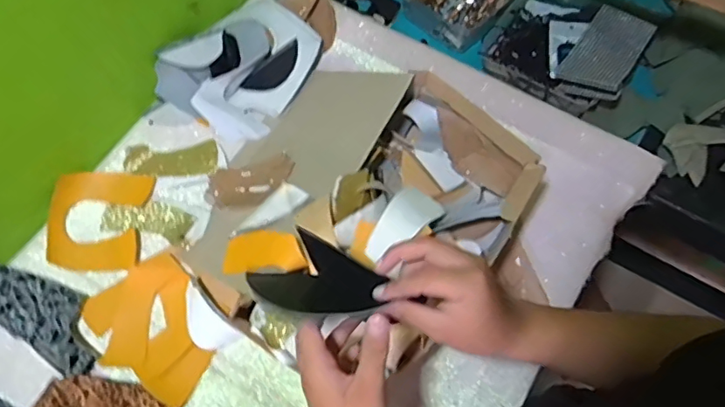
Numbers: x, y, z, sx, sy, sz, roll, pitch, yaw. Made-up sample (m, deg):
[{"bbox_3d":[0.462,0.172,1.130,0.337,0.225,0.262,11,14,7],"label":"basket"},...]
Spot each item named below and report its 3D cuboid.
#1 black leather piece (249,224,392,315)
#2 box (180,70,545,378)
[{"bbox_3d":[-0.040,0.062,0.429,0.102,0.012,0.071,32,104,23],"label":"black leather piece"},{"bbox_3d":[-0.025,-0.002,0.628,0.334,0.123,0.342,38,72,18],"label":"box"}]

